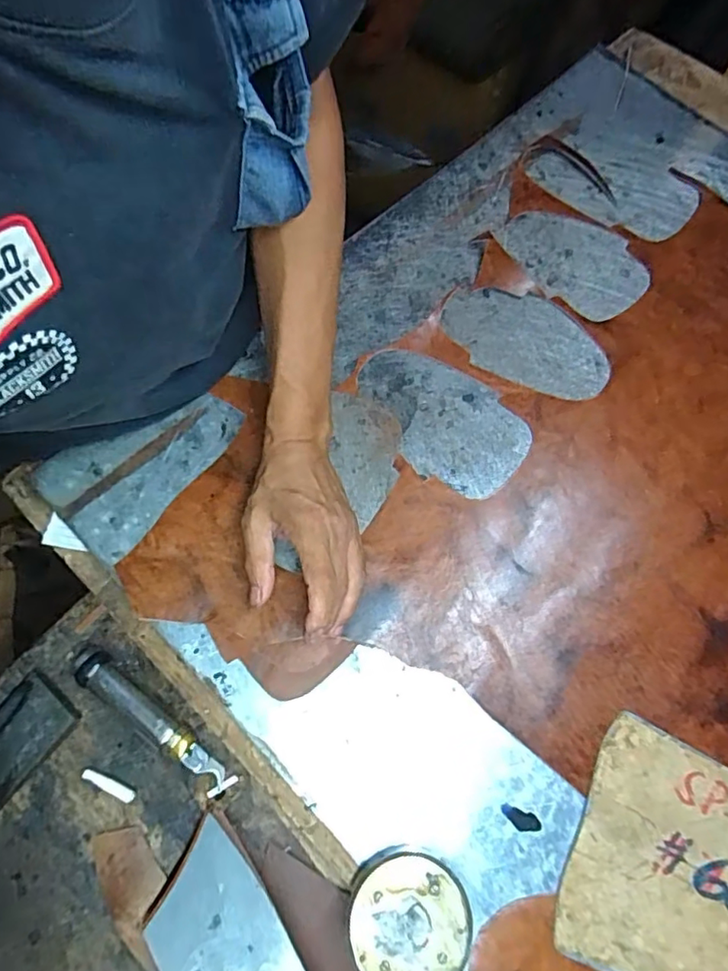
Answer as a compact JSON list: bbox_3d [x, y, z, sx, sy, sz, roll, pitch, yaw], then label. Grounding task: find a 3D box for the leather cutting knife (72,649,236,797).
[{"bbox_3d":[-0.158,0.176,0.416,0.143,0.026,0.024,36,76,18],"label":"leather cutting knife"}]

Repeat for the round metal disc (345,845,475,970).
[{"bbox_3d":[0.029,0.279,0.361,0.075,0.028,0.078,-2,68,5],"label":"round metal disc"}]

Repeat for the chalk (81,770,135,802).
[{"bbox_3d":[-0.188,0.220,0.411,0.042,0.005,0.009,22,72,14],"label":"chalk"}]

